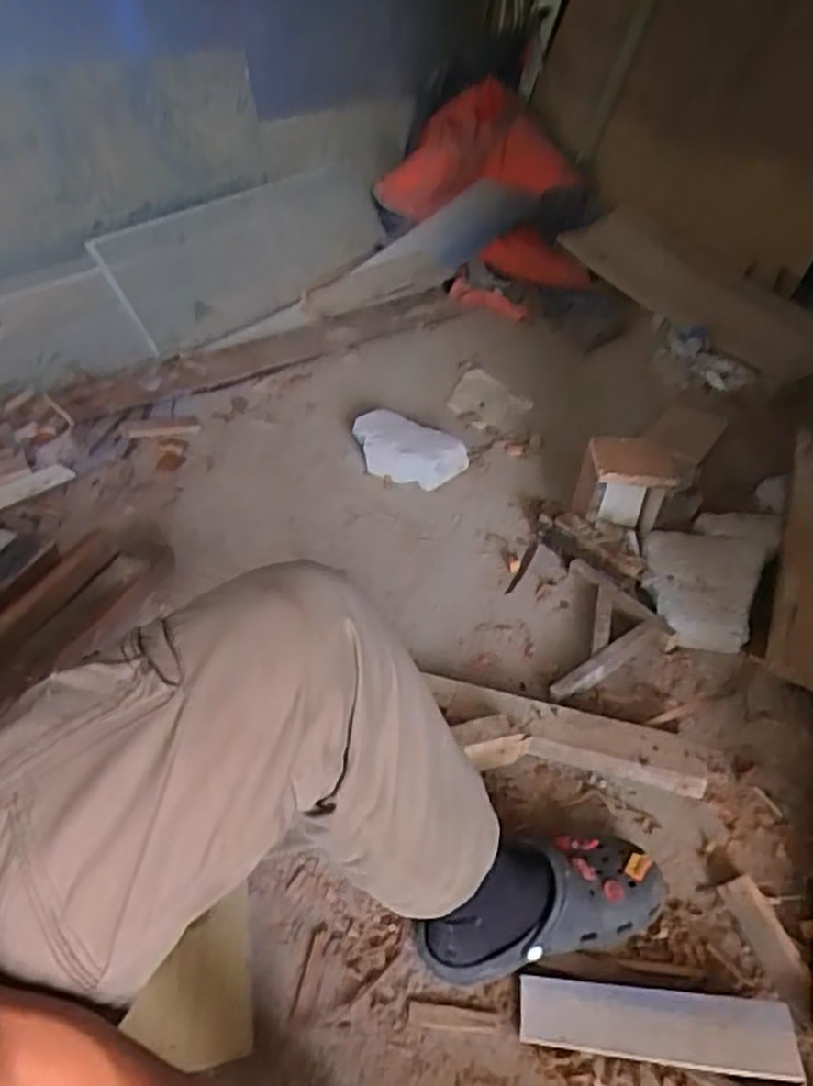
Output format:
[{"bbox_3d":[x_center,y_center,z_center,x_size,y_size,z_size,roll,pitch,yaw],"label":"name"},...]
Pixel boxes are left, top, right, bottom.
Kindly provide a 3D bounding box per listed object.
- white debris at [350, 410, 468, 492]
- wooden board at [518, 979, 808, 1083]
[{"bbox_3d":[-0.002,-0.172,1.376,0.220,0.106,0.082,15,43,18],"label":"white debris"},{"bbox_3d":[0.223,0.435,0.661,0.233,0.010,0.059,-1,44,10],"label":"wooden board"}]

